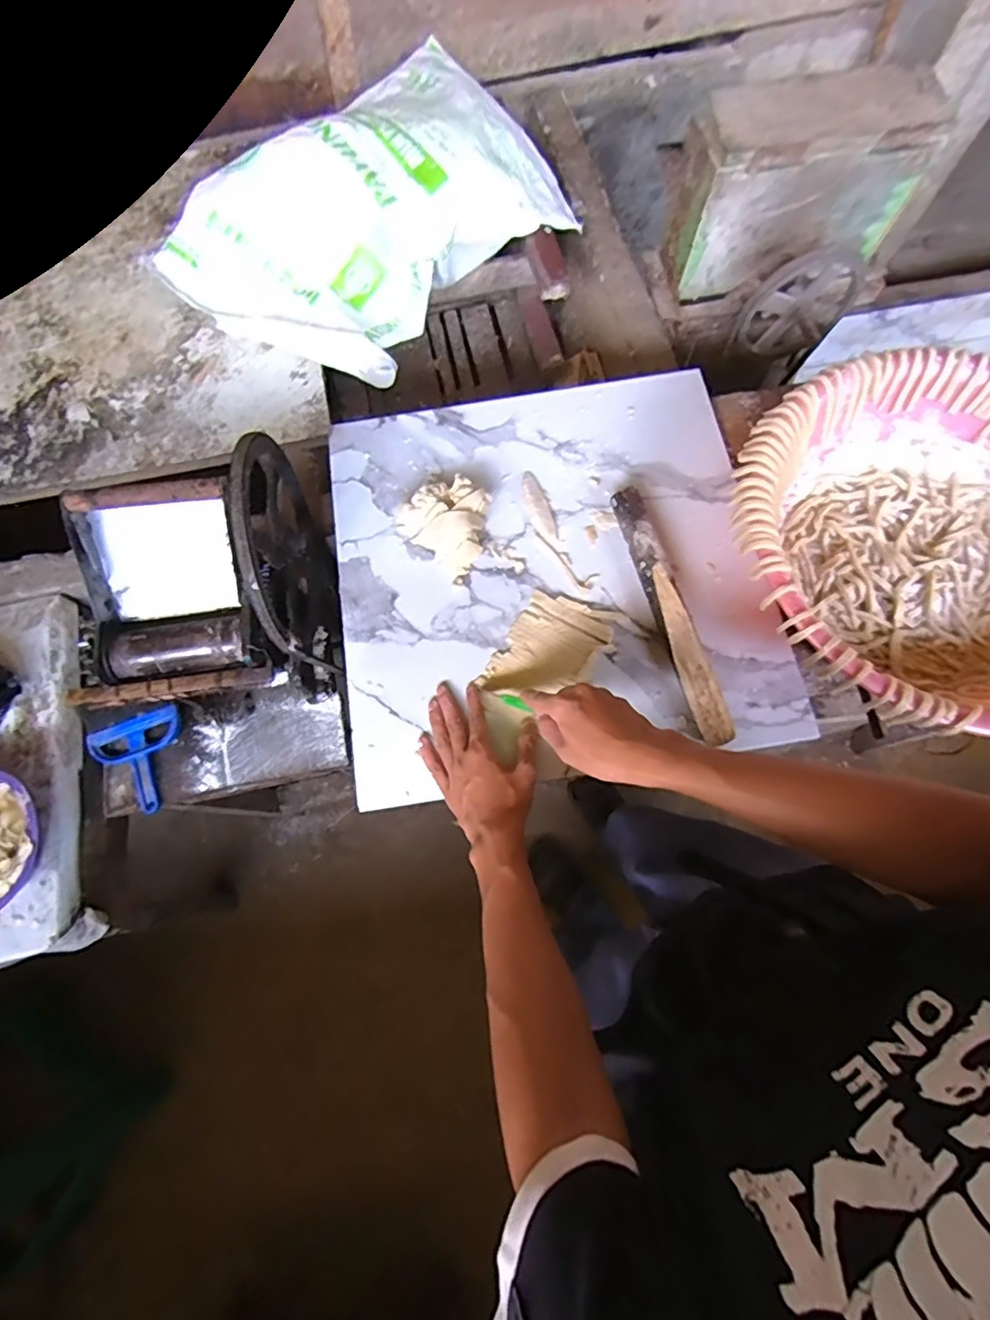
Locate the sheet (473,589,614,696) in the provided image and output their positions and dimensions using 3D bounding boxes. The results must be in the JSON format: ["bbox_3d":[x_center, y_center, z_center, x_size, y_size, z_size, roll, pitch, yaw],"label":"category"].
[{"bbox_3d":[0.058,-0.008,0.651,0.098,0.016,0.141,31,75,8],"label":"sheet"}]

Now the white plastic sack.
[{"bbox_3d":[-0.199,-0.787,1.029,0.432,0.190,0.674,38,76,10],"label":"white plastic sack"}]

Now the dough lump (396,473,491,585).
[{"bbox_3d":[-0.051,-0.167,0.689,0.112,0.046,0.097,44,78,12],"label":"dough lump"}]

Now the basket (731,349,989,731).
[{"bbox_3d":[0.459,-0.122,0.619,0.401,0.120,0.397,0,73,0],"label":"basket"}]

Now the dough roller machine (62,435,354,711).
[{"bbox_3d":[-0.348,-0.087,0.757,0.253,0.356,0.292,-6,73,-2],"label":"dough roller machine"}]

